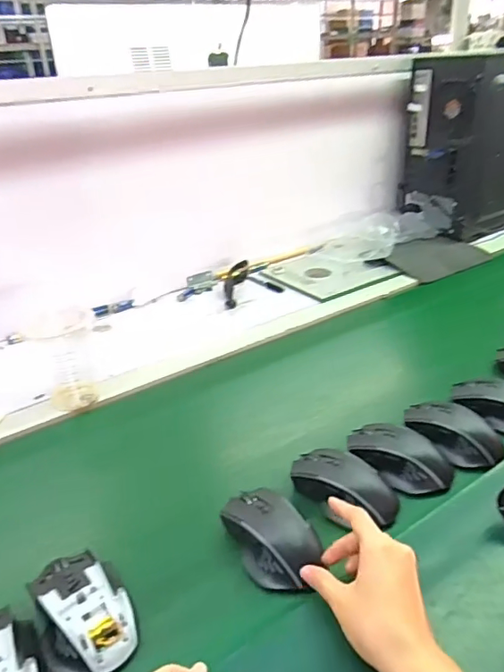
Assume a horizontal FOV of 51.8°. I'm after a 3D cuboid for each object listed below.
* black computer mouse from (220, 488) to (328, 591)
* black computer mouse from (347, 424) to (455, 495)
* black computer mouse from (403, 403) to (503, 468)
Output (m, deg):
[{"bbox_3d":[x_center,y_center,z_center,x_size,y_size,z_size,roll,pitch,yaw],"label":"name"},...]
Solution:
[{"bbox_3d":[0.018,0.187,0.491,0.060,0.036,0.107,-18,32,-29],"label":"black computer mouse"},{"bbox_3d":[0.166,0.134,0.580,0.118,0.037,0.062,21,35,36],"label":"black computer mouse"},{"bbox_3d":[0.233,0.112,0.609,0.118,0.036,0.058,21,35,36],"label":"black computer mouse"}]

